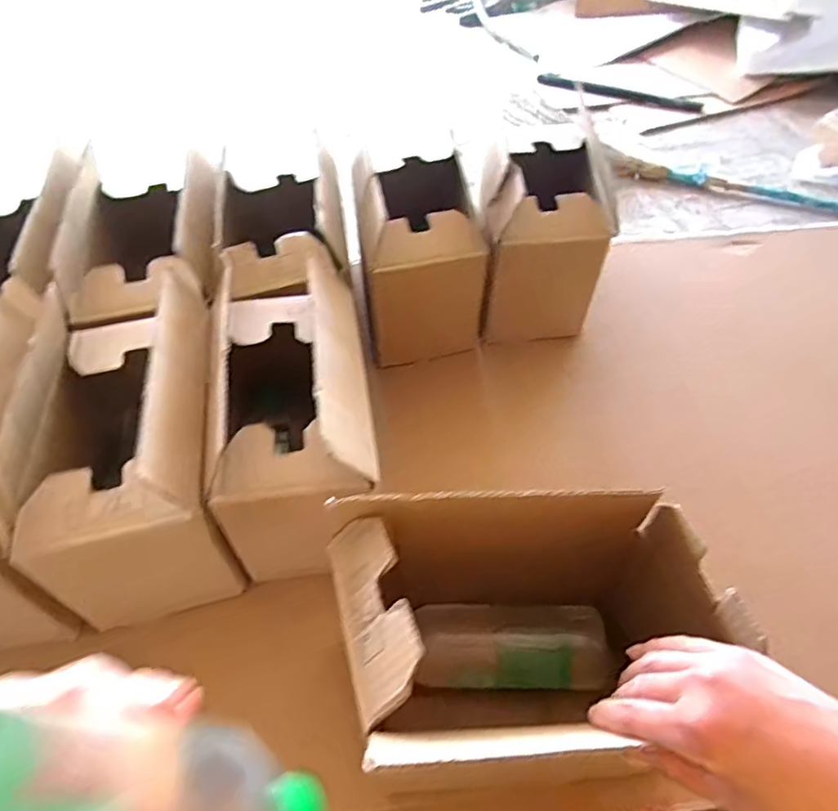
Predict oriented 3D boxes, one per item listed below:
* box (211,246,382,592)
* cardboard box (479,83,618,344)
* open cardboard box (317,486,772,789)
[{"bbox_3d":[-0.116,0.008,0.545,0.133,0.198,0.235,-7,53,-7],"label":"box"},{"bbox_3d":[0.144,-0.217,0.721,0.130,0.213,0.177,1,53,-1],"label":"cardboard box"},{"bbox_3d":[0.062,0.166,0.424,0.229,0.223,0.165,-5,53,-5],"label":"open cardboard box"}]

